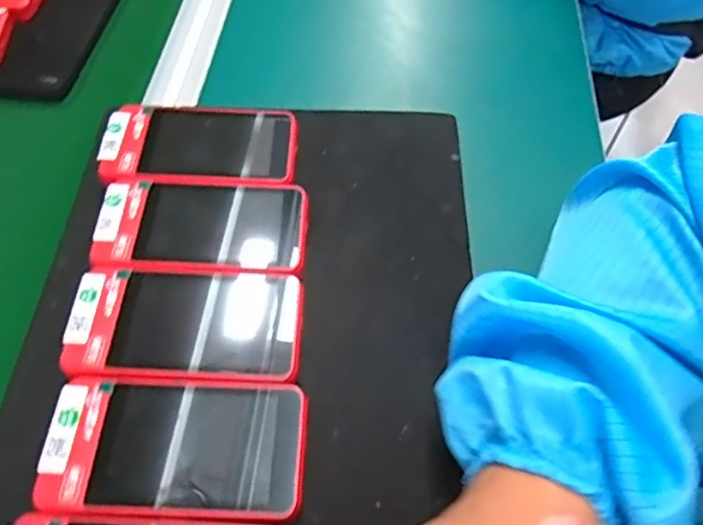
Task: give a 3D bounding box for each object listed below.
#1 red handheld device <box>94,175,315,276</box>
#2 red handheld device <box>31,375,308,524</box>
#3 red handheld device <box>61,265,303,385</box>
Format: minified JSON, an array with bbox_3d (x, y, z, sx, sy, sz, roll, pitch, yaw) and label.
[{"bbox_3d":[-0.087,-0.019,0.342,0.117,0.019,0.060,1,58,-1],"label":"red handheld device"},{"bbox_3d":[-0.082,0.089,0.275,0.117,0.019,0.060,2,58,1],"label":"red handheld device"},{"bbox_3d":[-0.087,0.034,0.308,0.117,0.018,0.061,2,58,0],"label":"red handheld device"}]

